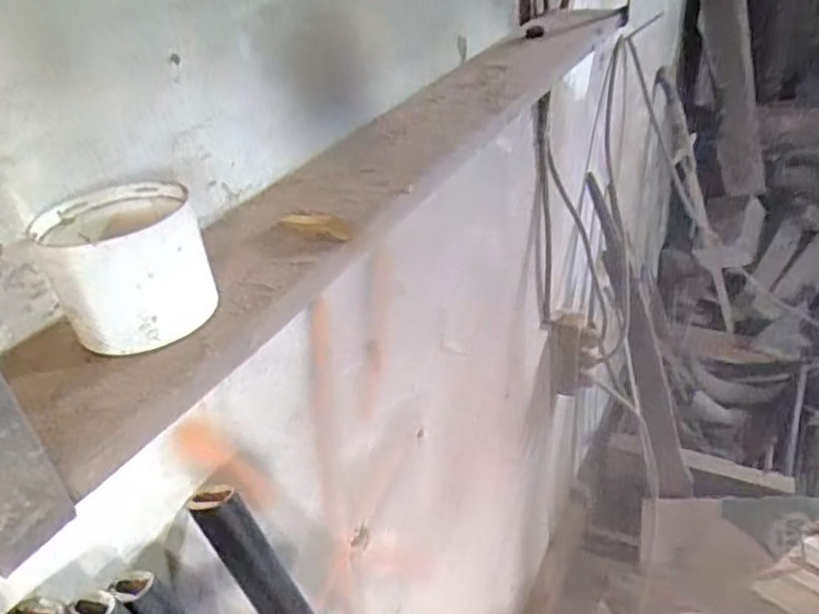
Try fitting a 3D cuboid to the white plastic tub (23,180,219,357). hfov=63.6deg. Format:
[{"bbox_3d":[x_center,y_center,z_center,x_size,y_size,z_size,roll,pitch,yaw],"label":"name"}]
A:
[{"bbox_3d":[-0.122,-0.020,0.288,0.062,0.048,0.065,-6,32,4],"label":"white plastic tub"}]

